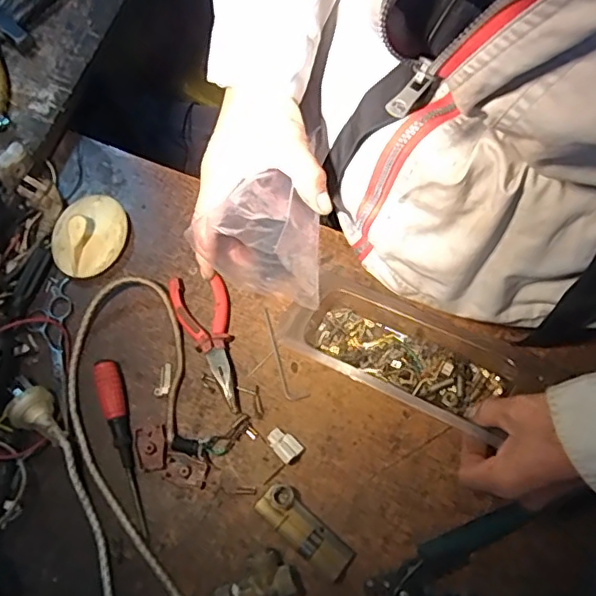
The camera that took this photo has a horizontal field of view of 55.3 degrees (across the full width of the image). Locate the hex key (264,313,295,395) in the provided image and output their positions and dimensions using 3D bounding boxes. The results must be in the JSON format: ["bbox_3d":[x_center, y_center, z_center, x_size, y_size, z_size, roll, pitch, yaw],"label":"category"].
[{"bbox_3d":[-0.017,0.054,0.544,0.020,0.005,0.095,-21,73,-6],"label":"hex key"}]

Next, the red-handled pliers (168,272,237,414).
[{"bbox_3d":[-0.081,0.038,0.542,0.052,0.014,0.141,-20,73,-5],"label":"red-handled pliers"}]

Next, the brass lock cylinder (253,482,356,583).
[{"bbox_3d":[0.005,0.196,0.480,0.089,0.013,0.031,41,77,12],"label":"brass lock cylinder"}]

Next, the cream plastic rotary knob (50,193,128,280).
[{"bbox_3d":[-0.214,-0.068,0.574,0.085,0.041,0.081,0,72,1],"label":"cream plastic rotary knob"}]

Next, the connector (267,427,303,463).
[{"bbox_3d":[-0.013,0.129,0.505,0.021,0.011,0.030,-42,76,-11],"label":"connector"}]

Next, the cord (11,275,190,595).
[{"bbox_3d":[-0.140,0.202,0.467,0.154,0.065,0.474,-14,73,-4],"label":"cord"}]

